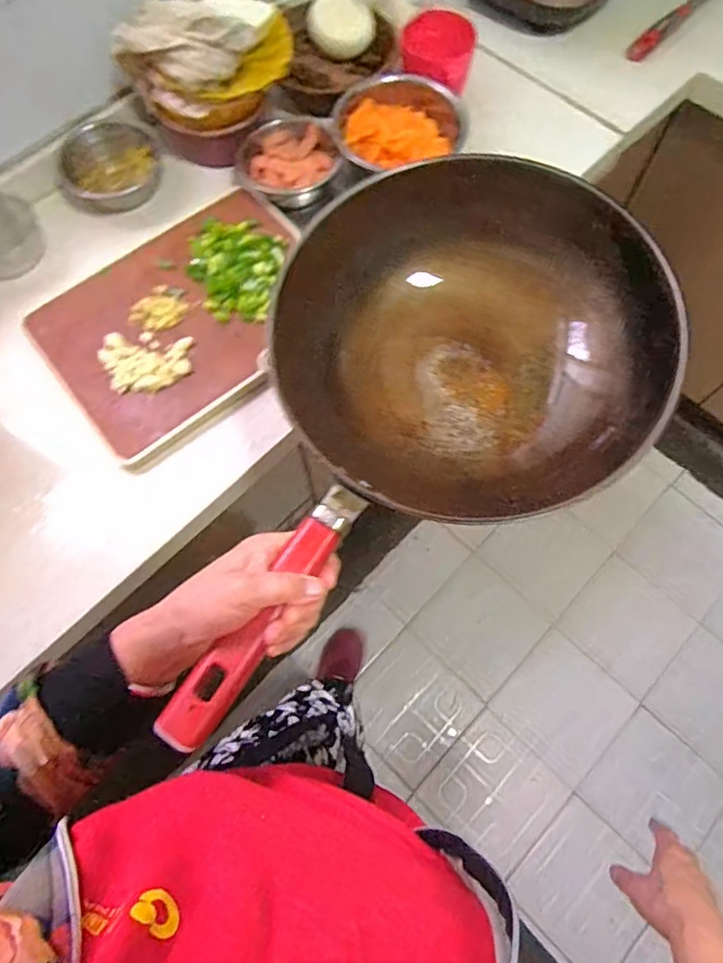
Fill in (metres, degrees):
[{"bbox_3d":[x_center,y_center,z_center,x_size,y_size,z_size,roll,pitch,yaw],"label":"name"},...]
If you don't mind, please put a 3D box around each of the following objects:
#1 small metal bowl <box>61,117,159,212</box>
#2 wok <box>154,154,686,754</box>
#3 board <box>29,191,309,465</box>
[{"bbox_3d":[-0.370,-0.468,0.861,0.151,0.065,0.117,-24,71,-8],"label":"small metal bowl"},{"bbox_3d":[0.032,-0.025,0.471,0.313,0.106,0.513,29,71,11],"label":"wok"},{"bbox_3d":[-0.232,-0.229,0.776,0.369,0.038,0.292,-38,74,-12],"label":"board"}]

